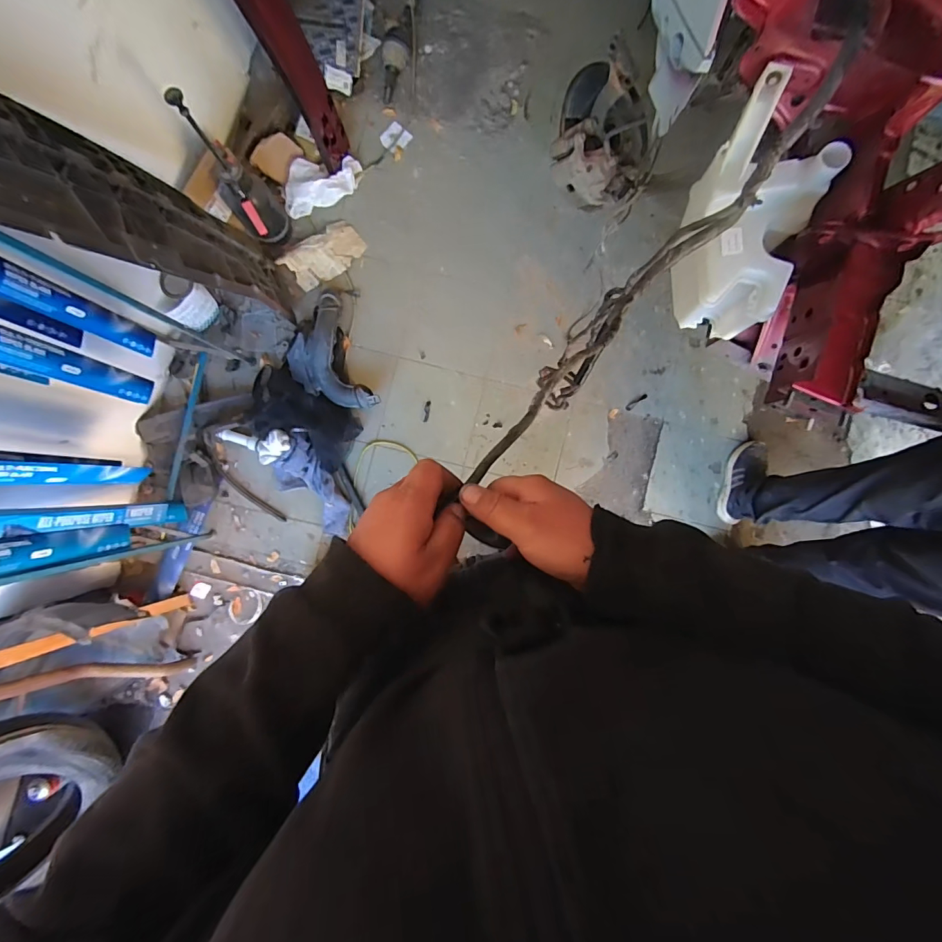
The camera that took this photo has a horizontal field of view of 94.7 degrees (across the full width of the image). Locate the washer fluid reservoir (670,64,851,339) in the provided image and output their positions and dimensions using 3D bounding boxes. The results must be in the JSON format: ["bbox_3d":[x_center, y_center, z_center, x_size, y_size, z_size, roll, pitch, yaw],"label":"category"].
[{"bbox_3d":[0.406,-0.359,0.672,0.187,0.260,0.228,27,88,0],"label":"washer fluid reservoir"}]

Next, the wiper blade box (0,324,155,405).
[{"bbox_3d":[-0.836,-0.222,0.846,0.054,0.523,0.067,36,88,0],"label":"wiper blade box"}]

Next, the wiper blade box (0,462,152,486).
[{"bbox_3d":[-0.854,0.006,0.855,0.061,0.539,0.048,-1,88,-1],"label":"wiper blade box"}]

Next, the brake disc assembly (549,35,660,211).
[{"bbox_3d":[0.315,-0.761,0.997,0.243,0.204,0.209,17,88,-1],"label":"brake disc assembly"}]

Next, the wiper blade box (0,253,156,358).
[{"bbox_3d":[-0.835,-0.339,0.868,0.045,0.501,0.070,24,88,-1],"label":"wiper blade box"}]

